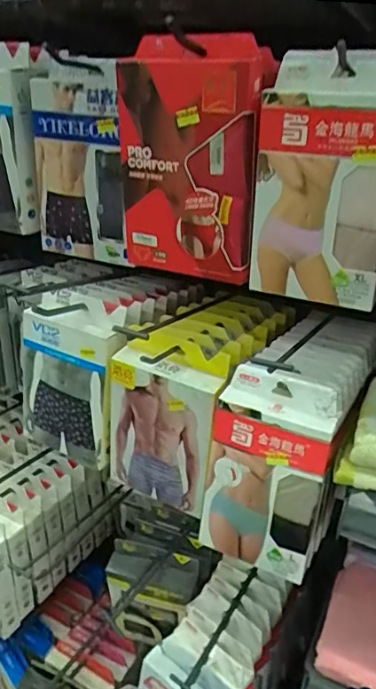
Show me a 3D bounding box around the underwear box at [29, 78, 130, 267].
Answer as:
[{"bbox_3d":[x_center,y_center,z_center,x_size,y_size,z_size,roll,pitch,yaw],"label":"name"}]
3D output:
[{"bbox_3d":[-0.123,-0.188,0.597,0.115,0.192,0.022,14,29,24],"label":"underwear box"}]

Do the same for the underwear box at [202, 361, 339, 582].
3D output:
[{"bbox_3d":[0.076,0.130,0.529,0.112,0.196,0.035,13,16,22],"label":"underwear box"}]

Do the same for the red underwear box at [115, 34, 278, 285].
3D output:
[{"bbox_3d":[0.000,-0.164,0.495,0.137,0.204,0.039,18,35,24],"label":"red underwear box"}]

